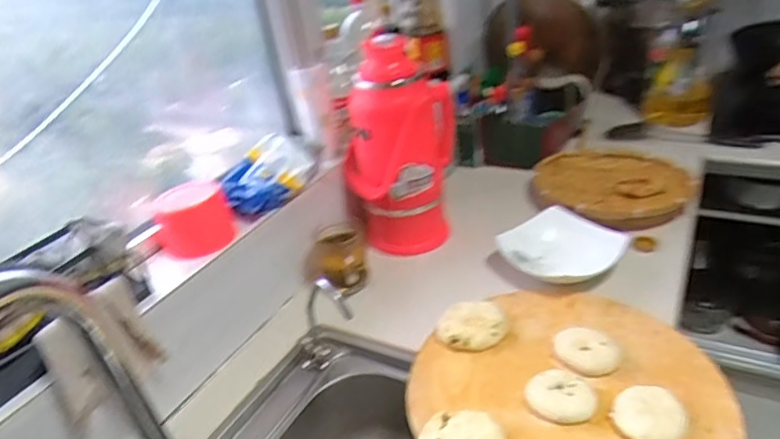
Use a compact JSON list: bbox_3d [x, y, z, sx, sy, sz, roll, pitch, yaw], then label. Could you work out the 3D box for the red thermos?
[{"bbox_3d":[0.022,-0.134,0.997,0.153,0.363,0.195,1,31,15],"label":"red thermos"}]

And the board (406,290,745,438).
[{"bbox_3d":[0.232,0.214,0.697,0.367,0.029,0.352,-6,30,3],"label":"board"}]

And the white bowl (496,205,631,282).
[{"bbox_3d":[0.287,0.045,0.928,0.173,0.049,0.168,-6,30,3],"label":"white bowl"}]

